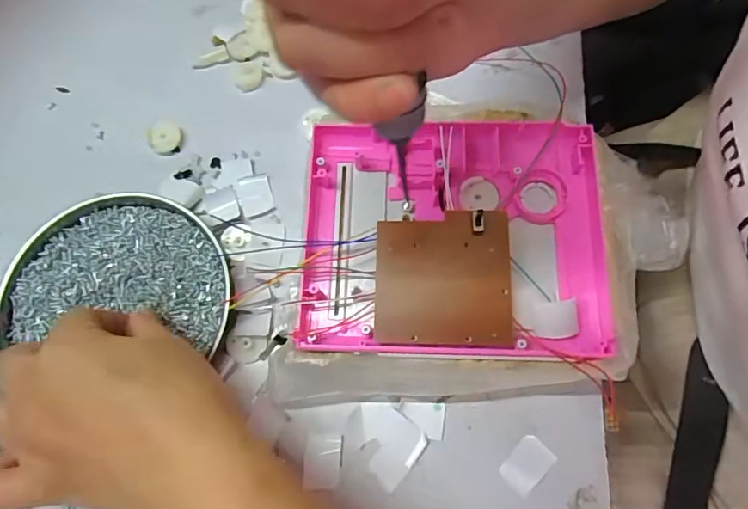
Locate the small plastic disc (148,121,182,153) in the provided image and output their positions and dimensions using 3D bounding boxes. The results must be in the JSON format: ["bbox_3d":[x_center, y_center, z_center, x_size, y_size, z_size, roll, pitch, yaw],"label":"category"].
[{"bbox_3d":[-0.145,-0.083,0.348,0.021,0.005,0.025,-11,72,-1],"label":"small plastic disc"}]

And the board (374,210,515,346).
[{"bbox_3d":[0.037,0.012,0.271,0.072,0.012,0.072,1,72,3],"label":"board"}]

